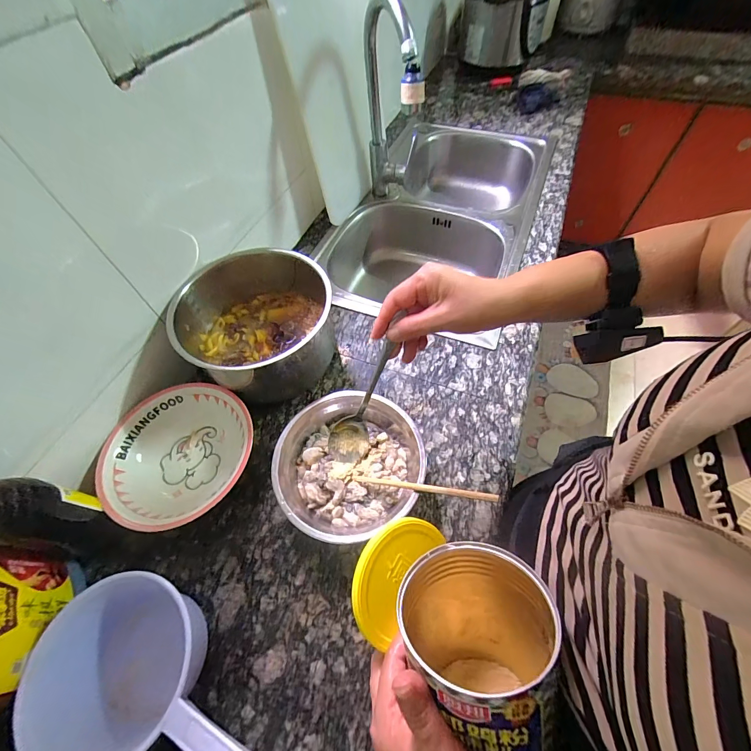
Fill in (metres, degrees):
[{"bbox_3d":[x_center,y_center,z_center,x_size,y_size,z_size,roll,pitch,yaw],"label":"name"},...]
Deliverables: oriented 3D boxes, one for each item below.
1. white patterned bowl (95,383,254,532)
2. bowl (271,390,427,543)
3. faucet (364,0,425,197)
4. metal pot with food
[{"bbox_3d":[-0.270,0.116,0.495,0.198,0.070,0.192,-1,56,1],"label":"white patterned bowl"},{"bbox_3d":[-0.035,0.120,0.471,0.192,0.060,0.185,-1,58,2],"label":"bowl"},{"bbox_3d":[0.033,-0.528,0.707,0.099,0.354,0.266,-2,58,2],"label":"faucet"},{"bbox_3d":[-0.186,-0.080,0.558,0.233,0.147,0.247,-1,58,2],"label":"metal pot with food"}]

